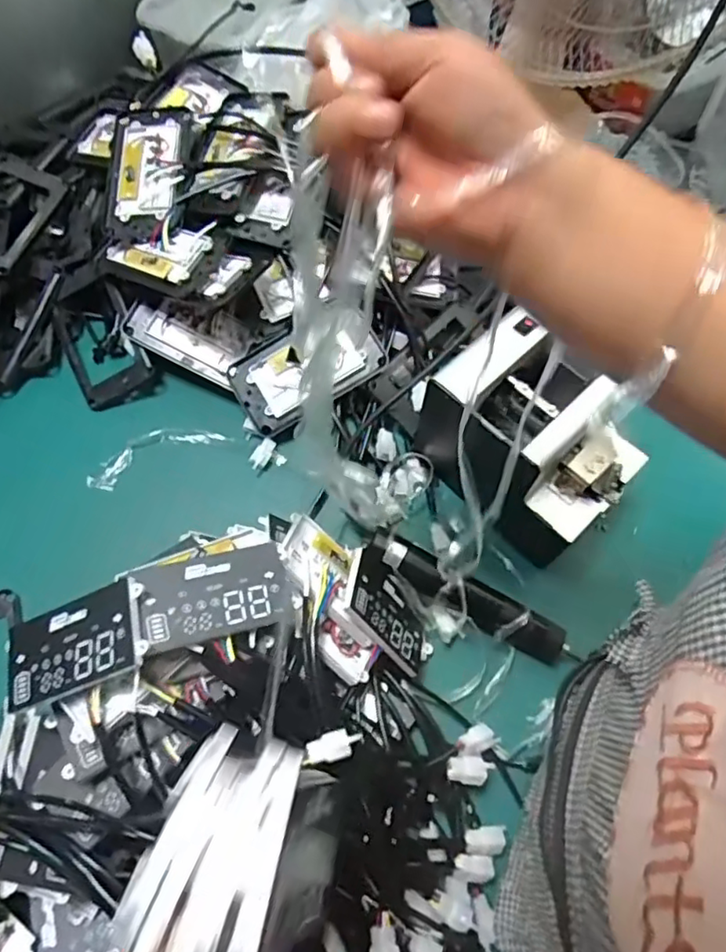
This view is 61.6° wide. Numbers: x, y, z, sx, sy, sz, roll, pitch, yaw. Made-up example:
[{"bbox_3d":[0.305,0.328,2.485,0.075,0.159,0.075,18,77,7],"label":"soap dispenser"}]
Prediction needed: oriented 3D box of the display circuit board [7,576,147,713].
[{"bbox_3d":[-0.198,0.115,0.416,0.109,0.006,0.065,-24,61,13],"label":"display circuit board"}]

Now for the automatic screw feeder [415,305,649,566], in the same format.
[{"bbox_3d":[0.151,-0.029,0.569,0.117,0.140,0.179,-41,73,-17],"label":"automatic screw feeder"}]

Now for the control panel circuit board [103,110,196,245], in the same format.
[{"bbox_3d":[-0.234,-0.333,0.665,0.088,0.038,0.168,0,66,-1],"label":"control panel circuit board"}]

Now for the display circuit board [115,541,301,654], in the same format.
[{"bbox_3d":[-0.106,0.081,0.438,0.105,0.011,0.066,-9,61,-23],"label":"display circuit board"}]

